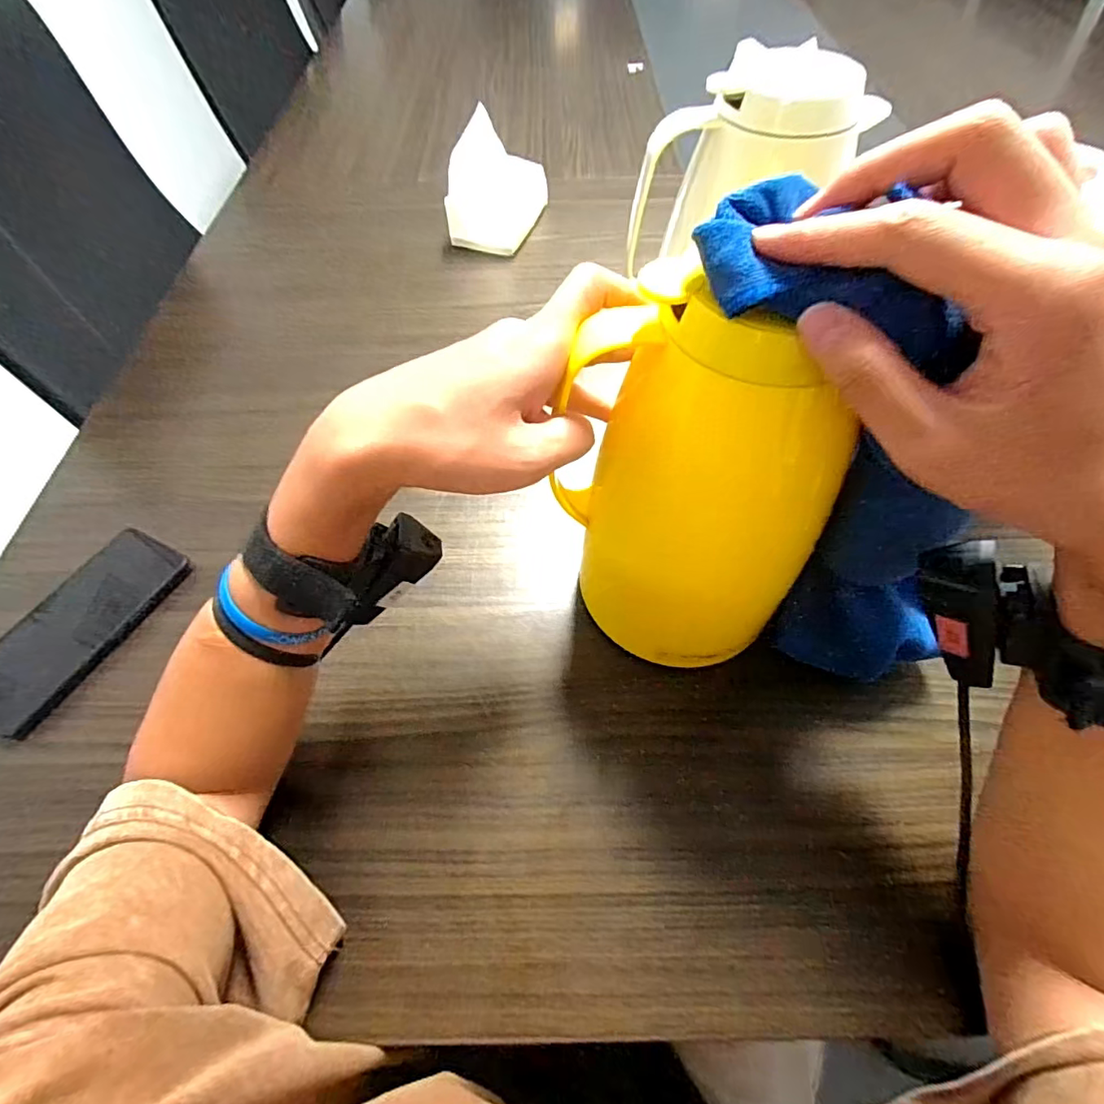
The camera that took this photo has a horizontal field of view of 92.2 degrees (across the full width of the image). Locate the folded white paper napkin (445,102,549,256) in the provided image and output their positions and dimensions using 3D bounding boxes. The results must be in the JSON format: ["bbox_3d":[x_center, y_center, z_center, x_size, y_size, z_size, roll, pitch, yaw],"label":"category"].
[{"bbox_3d":[-0.073,-0.486,0.701,0.098,0.108,0.139,16,60,10],"label":"folded white paper napkin"}]

